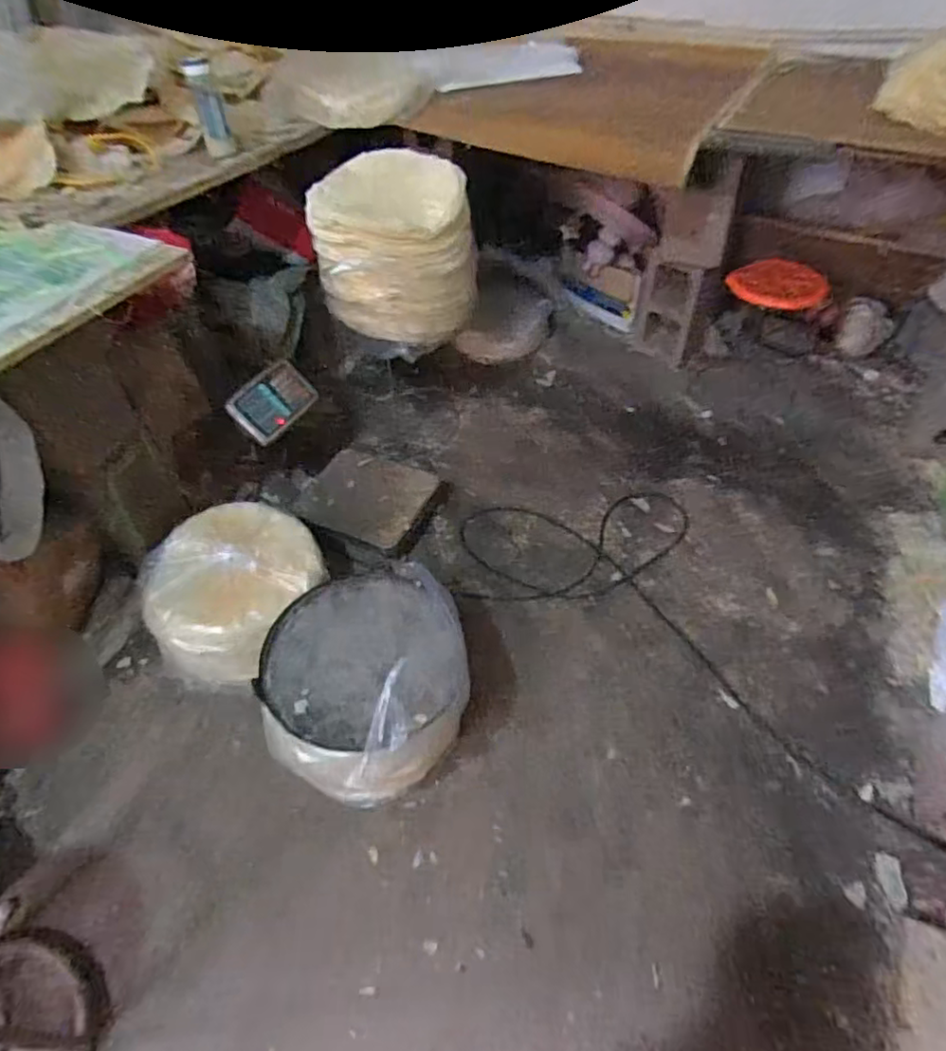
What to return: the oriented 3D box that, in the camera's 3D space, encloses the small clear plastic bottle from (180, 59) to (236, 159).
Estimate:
[{"bbox_3d":[-0.643,-1.019,1.542,0.068,0.208,0.064,-19,29,-14],"label":"small clear plastic bottle"}]

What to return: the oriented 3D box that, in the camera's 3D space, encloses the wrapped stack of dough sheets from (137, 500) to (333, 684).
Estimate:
[{"bbox_3d":[-0.568,0.139,1.505,0.360,0.186,0.414,21,51,20],"label":"wrapped stack of dough sheets"}]

